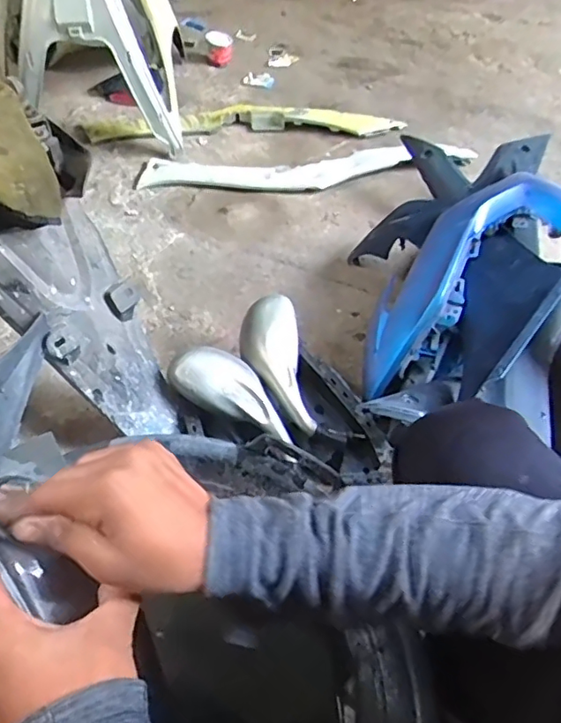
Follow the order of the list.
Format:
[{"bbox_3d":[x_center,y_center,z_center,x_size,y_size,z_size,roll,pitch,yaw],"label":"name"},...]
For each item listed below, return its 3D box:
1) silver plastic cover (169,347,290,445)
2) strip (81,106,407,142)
[{"bbox_3d":[-0.068,0.046,0.864,0.201,0.052,0.083,32,53,-4],"label":"silver plastic cover"},{"bbox_3d":[-0.088,-0.633,1.491,0.829,0.041,0.114,-4,51,-6],"label":"strip"}]

